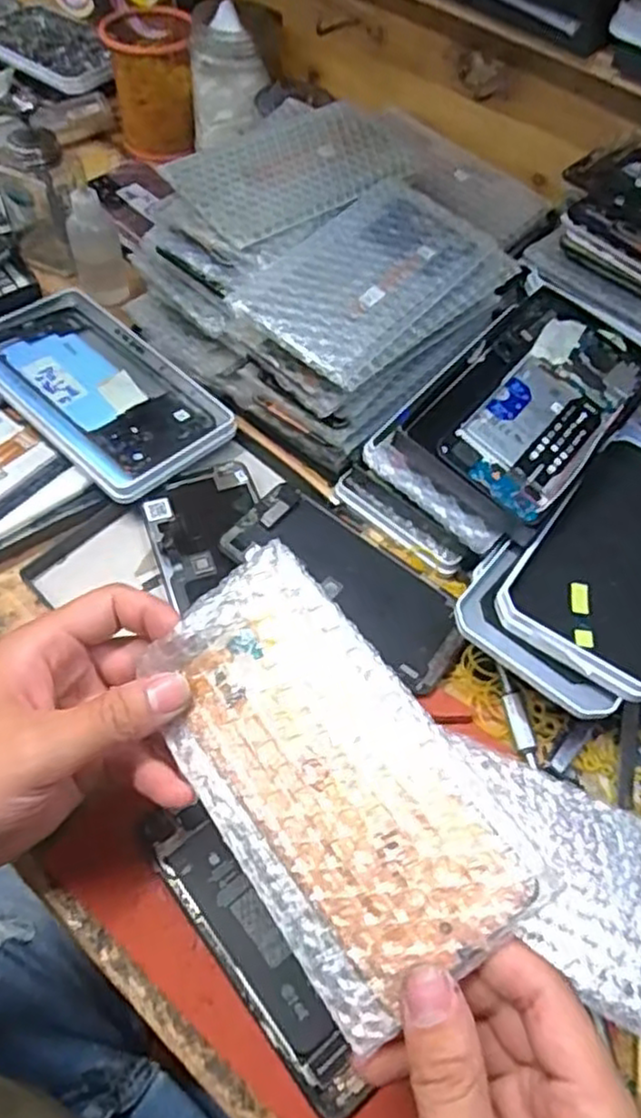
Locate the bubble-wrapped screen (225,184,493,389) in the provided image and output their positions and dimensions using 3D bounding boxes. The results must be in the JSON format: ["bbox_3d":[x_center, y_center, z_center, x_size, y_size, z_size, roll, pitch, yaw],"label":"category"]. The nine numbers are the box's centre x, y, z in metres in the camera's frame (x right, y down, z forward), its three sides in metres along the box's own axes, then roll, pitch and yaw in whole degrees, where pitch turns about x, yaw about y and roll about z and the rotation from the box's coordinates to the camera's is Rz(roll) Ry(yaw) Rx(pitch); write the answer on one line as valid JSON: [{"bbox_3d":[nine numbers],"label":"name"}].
[{"bbox_3d":[0.030,-0.179,0.445,0.094,0.009,0.166,39,65,10],"label":"bubble-wrapped screen"}]

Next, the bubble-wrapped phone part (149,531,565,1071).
[{"bbox_3d":[-0.001,0.081,0.273,0.090,0.006,0.164,-40,67,1],"label":"bubble-wrapped phone part"}]

